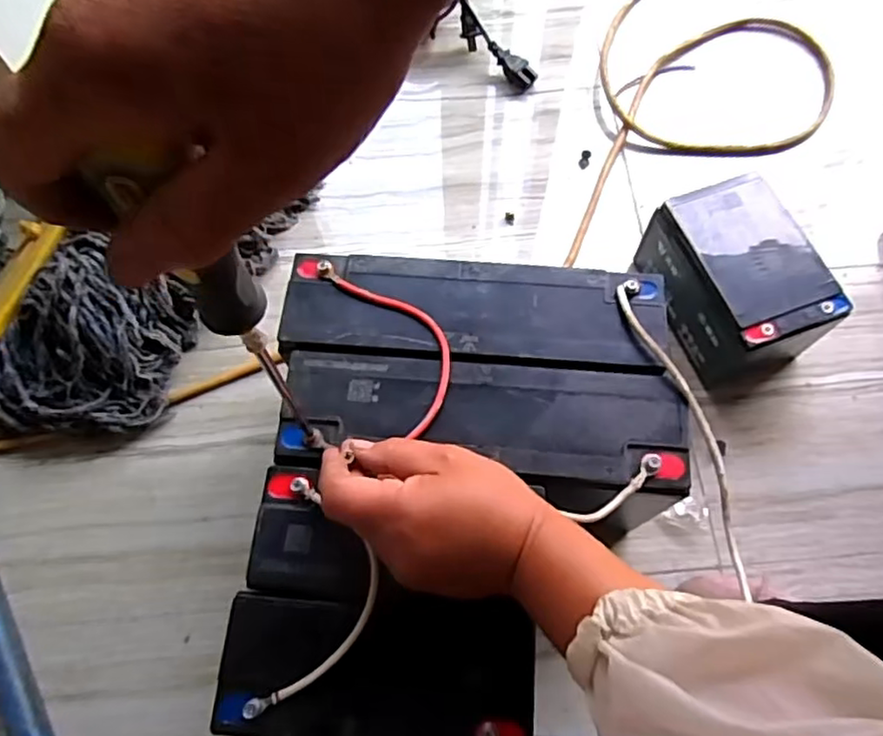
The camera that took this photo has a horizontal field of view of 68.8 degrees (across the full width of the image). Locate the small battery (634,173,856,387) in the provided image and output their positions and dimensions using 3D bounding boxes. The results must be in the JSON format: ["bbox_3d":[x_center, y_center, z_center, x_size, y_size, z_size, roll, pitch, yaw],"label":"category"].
[{"bbox_3d":[0.261,-0.078,0.579,0.107,0.099,0.157,-23,69,-8],"label":"small battery"}]

